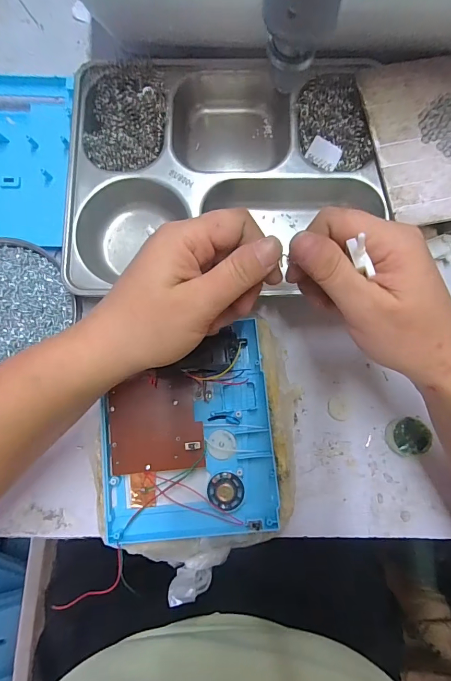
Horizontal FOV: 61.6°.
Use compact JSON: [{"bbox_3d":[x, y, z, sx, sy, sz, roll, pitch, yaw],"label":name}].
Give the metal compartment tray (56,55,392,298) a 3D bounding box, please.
[{"bbox_3d":[-0.003,-0.162,0.342,0.267,0.035,0.230,-3,83,0],"label":"metal compartment tray"}]

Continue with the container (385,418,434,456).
[{"bbox_3d":[0.156,0.082,0.323,0.029,0.022,0.031,0,83,1],"label":"container"}]

